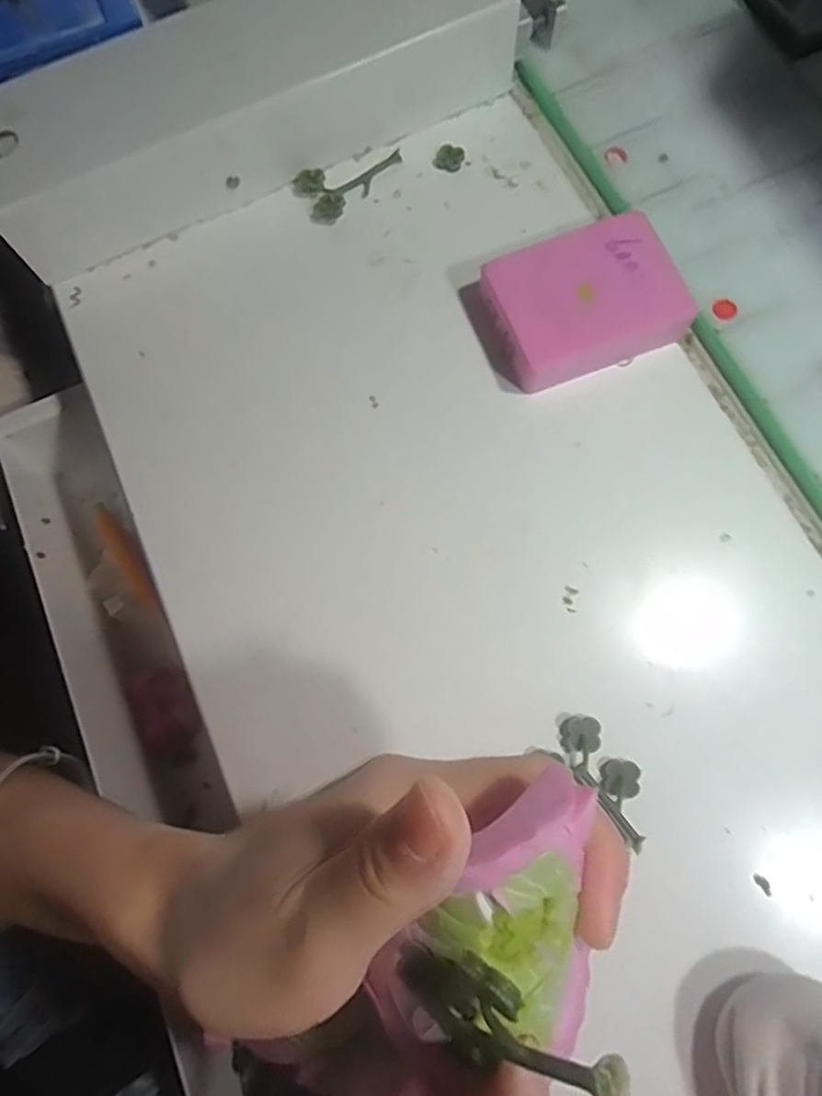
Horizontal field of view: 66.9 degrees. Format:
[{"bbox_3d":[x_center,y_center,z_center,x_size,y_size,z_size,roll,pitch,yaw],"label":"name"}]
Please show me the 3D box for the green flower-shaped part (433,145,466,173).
[{"bbox_3d":[0.019,-0.193,0.308,0.013,0.004,0.014,20,76,7],"label":"green flower-shaped part"}]

